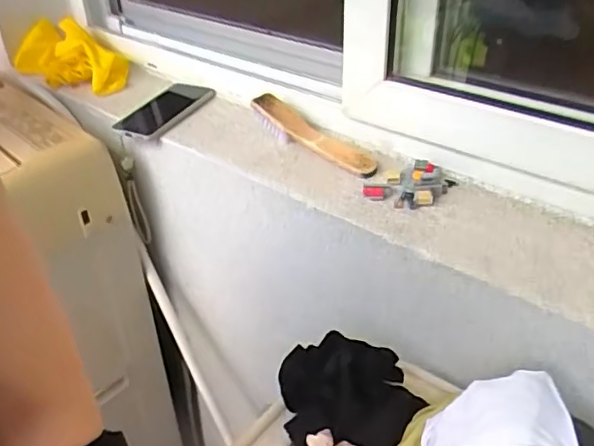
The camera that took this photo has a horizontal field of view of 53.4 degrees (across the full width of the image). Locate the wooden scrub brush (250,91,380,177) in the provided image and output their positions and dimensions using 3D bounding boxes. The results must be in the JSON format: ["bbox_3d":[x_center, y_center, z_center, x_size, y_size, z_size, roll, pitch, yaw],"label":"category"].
[{"bbox_3d":[0.019,-0.111,0.754,0.045,0.050,0.197,-27,41,-32],"label":"wooden scrub brush"}]

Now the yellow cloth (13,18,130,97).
[{"bbox_3d":[-0.384,-0.282,0.989,0.234,0.072,0.106,25,42,34],"label":"yellow cloth"}]

